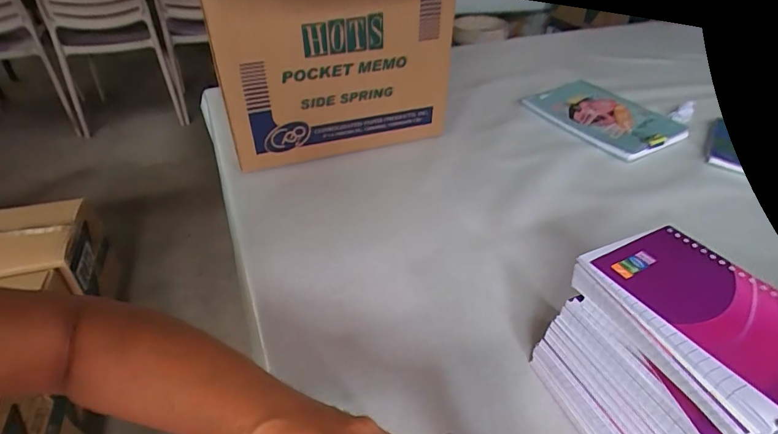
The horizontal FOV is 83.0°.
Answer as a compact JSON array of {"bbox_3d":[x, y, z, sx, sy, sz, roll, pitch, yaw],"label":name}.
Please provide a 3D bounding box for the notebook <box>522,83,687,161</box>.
[{"bbox_3d":[0.367,-0.178,0.769,0.185,0.016,0.240,-21,44,-26],"label":"notebook"}]

